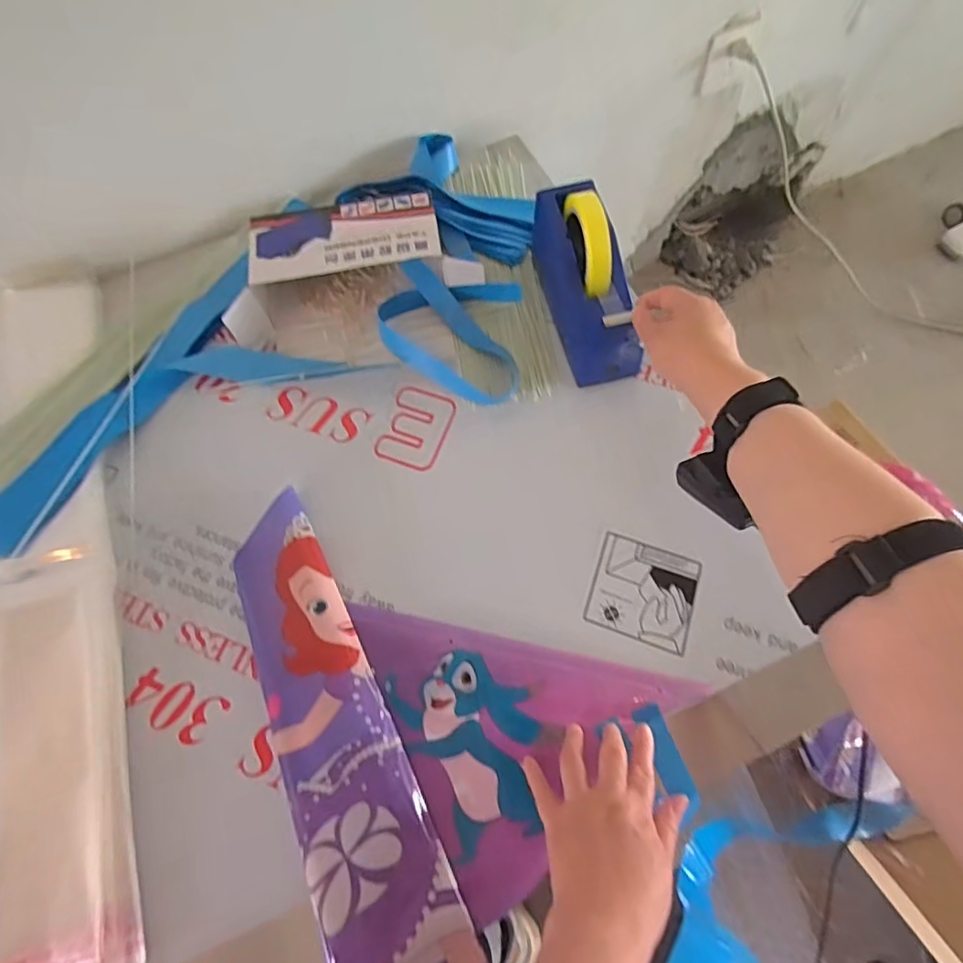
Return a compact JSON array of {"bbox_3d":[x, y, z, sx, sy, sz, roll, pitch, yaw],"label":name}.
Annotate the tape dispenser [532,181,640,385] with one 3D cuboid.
[{"bbox_3d":[0.112,-0.217,0.611,0.069,0.125,0.198,-12,66,-3],"label":"tape dispenser"}]

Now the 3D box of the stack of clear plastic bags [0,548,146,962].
[{"bbox_3d":[-0.381,0.246,0.493,0.146,0.022,0.380,-19,67,-5],"label":"stack of clear plastic bags"}]

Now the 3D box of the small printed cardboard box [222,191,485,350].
[{"bbox_3d":[-0.146,-0.244,0.663,0.278,0.075,0.133,-8,66,-1],"label":"small printed cardboard box"}]

